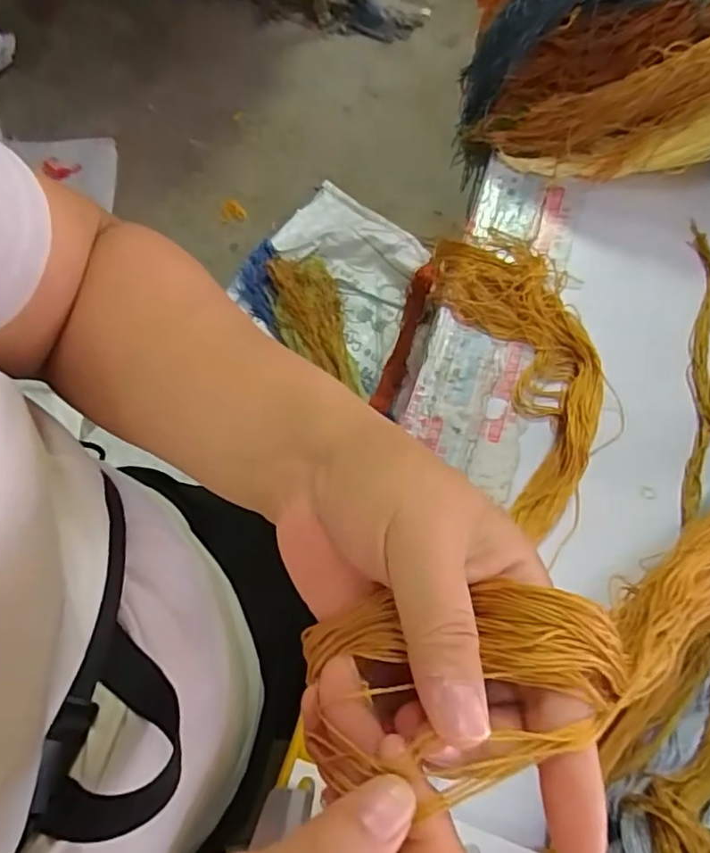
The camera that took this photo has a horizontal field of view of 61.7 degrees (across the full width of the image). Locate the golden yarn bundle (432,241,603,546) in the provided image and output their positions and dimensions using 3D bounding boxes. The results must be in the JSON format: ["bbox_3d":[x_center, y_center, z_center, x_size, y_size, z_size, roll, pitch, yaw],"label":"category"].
[{"bbox_3d":[0.123,-0.045,0.420,0.089,0.022,0.229,-13,68,-5],"label":"golden yarn bundle"}]

